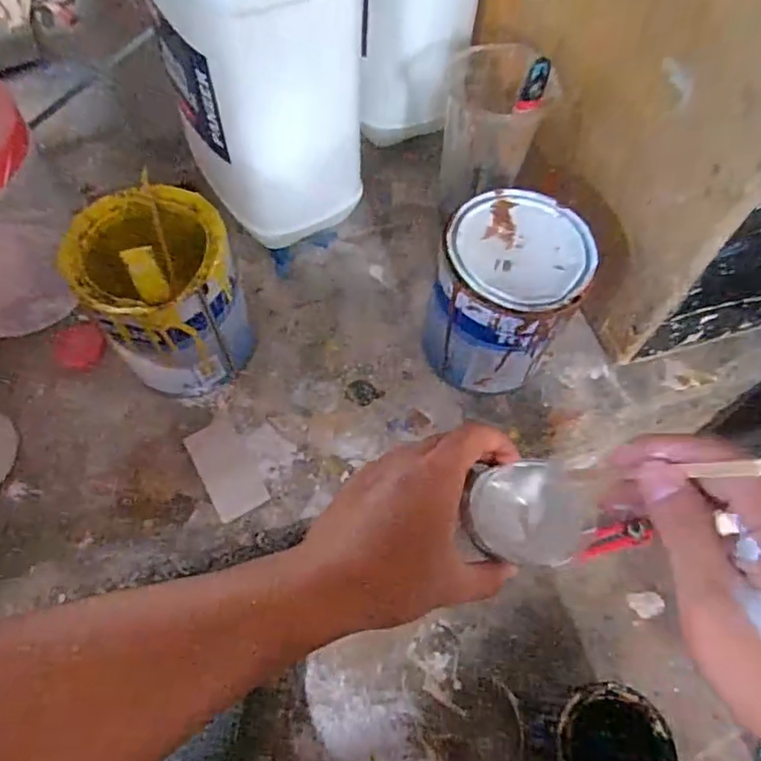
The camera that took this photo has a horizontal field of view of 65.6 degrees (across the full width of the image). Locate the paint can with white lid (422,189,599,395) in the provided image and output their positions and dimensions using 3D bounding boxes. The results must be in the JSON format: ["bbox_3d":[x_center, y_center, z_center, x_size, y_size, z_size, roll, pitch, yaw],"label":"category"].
[{"bbox_3d":[0.095,-0.060,0.467,0.098,0.135,0.104,1,62,-1],"label":"paint can with white lid"}]

